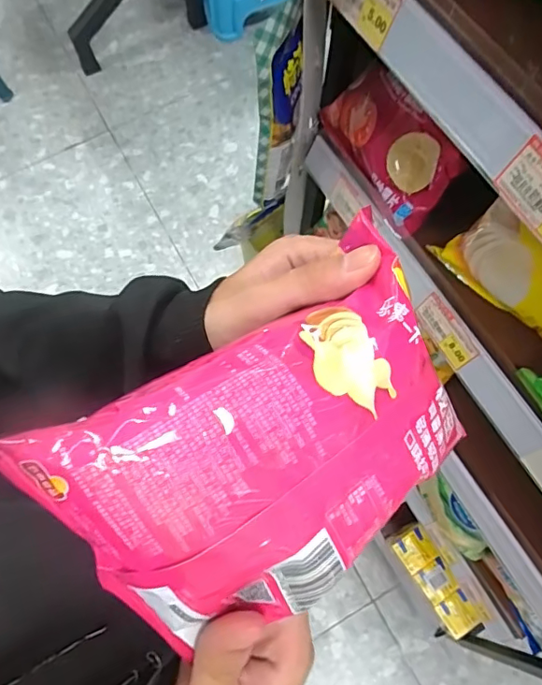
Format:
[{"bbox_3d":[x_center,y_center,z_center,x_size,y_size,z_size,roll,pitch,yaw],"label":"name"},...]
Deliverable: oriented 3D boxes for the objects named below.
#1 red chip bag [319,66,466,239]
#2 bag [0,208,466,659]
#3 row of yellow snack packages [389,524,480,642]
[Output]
[{"bbox_3d":[0.113,-0.184,0.493,0.151,0.086,0.050,52,35,1],"label":"red chip bag"},{"bbox_3d":[0.005,0.035,0.213,0.172,0.050,0.113,-36,100,-15],"label":"bag"},{"bbox_3d":[0.314,0.455,1.007,0.071,0.050,0.200,-29,71,-8],"label":"row of yellow snack packages"}]

